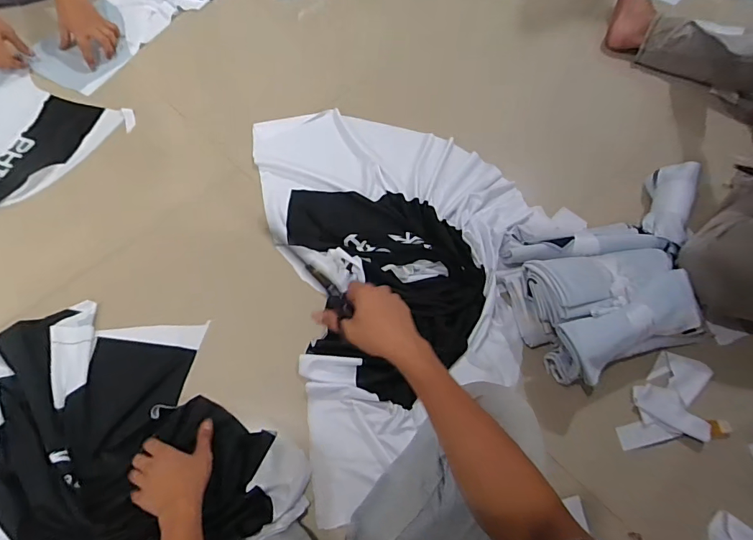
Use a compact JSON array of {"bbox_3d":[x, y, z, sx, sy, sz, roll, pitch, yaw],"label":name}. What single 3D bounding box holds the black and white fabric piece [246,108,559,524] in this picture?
[{"bbox_3d":[0.063,-0.027,0.839,0.498,0.045,0.789,-12,66,-8],"label":"black and white fabric piece"}]

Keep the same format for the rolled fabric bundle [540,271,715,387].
[{"bbox_3d":[0.468,0.107,0.777,0.316,0.095,0.119,-22,67,-12],"label":"rolled fabric bundle"}]

